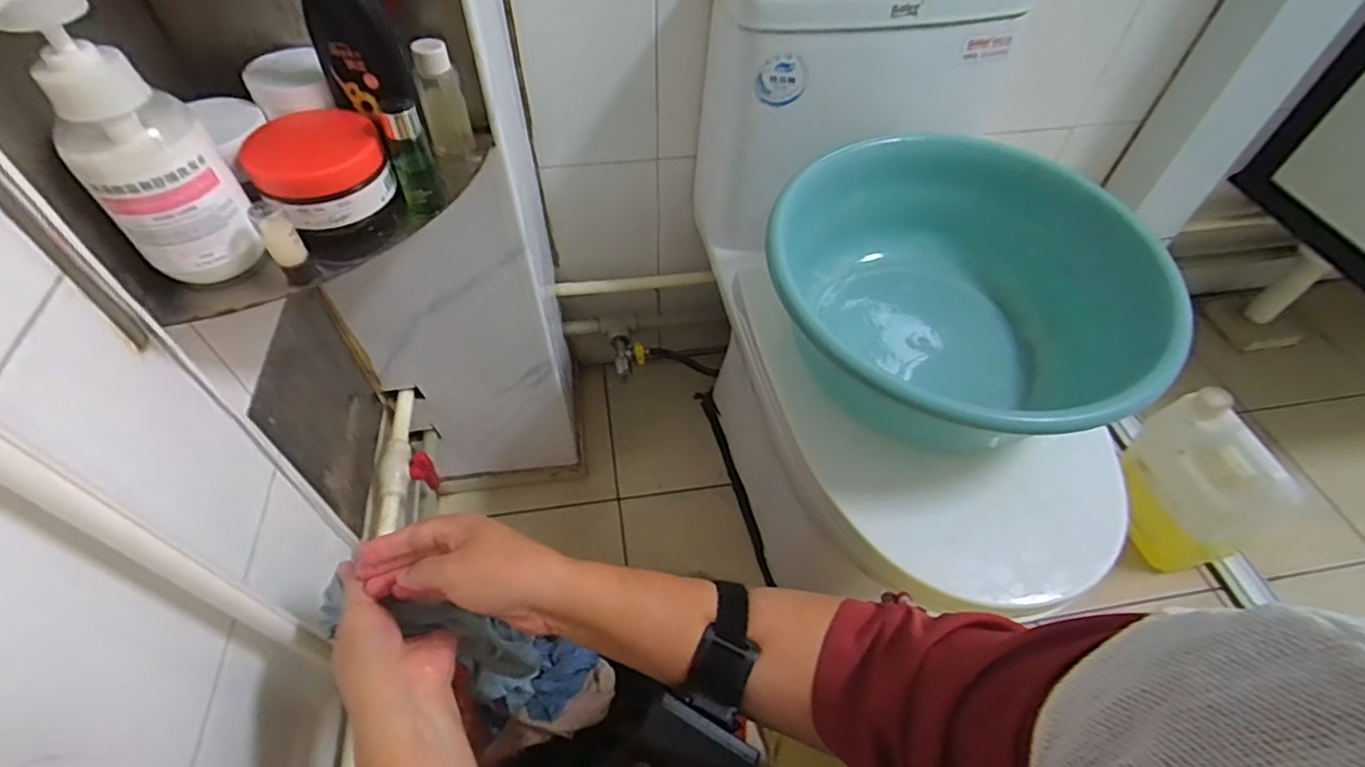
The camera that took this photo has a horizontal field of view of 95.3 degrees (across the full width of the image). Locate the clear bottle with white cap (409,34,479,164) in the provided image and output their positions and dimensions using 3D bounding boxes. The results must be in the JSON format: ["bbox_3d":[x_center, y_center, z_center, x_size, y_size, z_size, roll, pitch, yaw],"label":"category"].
[{"bbox_3d":[-0.206,-0.243,0.538,0.036,0.097,0.043,-13,53,-12],"label":"clear bottle with white cap"}]

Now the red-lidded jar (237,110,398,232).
[{"bbox_3d":[-0.268,-0.161,0.465,0.089,0.047,0.085,1,52,-1],"label":"red-lidded jar"}]

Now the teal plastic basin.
[{"bbox_3d":[0.259,-0.069,0.635,0.364,0.187,0.312,38,60,25],"label":"teal plastic basin"}]

